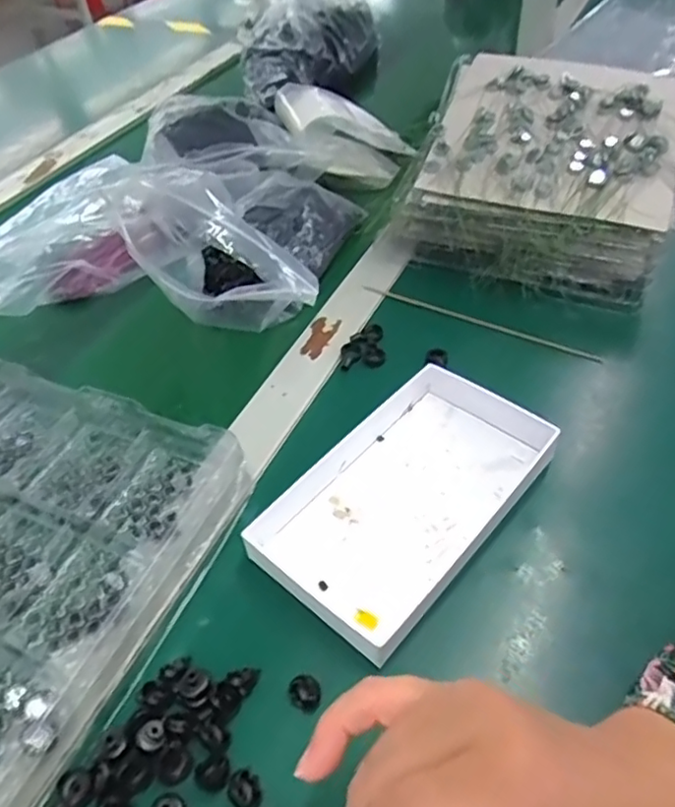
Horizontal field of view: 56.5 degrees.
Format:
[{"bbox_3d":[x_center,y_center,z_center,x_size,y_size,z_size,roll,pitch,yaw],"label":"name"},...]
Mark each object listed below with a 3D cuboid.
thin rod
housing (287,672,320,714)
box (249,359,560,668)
[{"bbox_3d":[0.108,-0.064,0.491,0.192,0.011,0.007,20,52,22],"label":"thin rod"},{"bbox_3d":[-0.016,0.140,0.304,0.015,0.012,0.014,-3,47,3],"label":"housing"},{"bbox_3d":[0.037,0.050,0.376,0.112,0.023,0.172,32,58,30],"label":"box"}]

